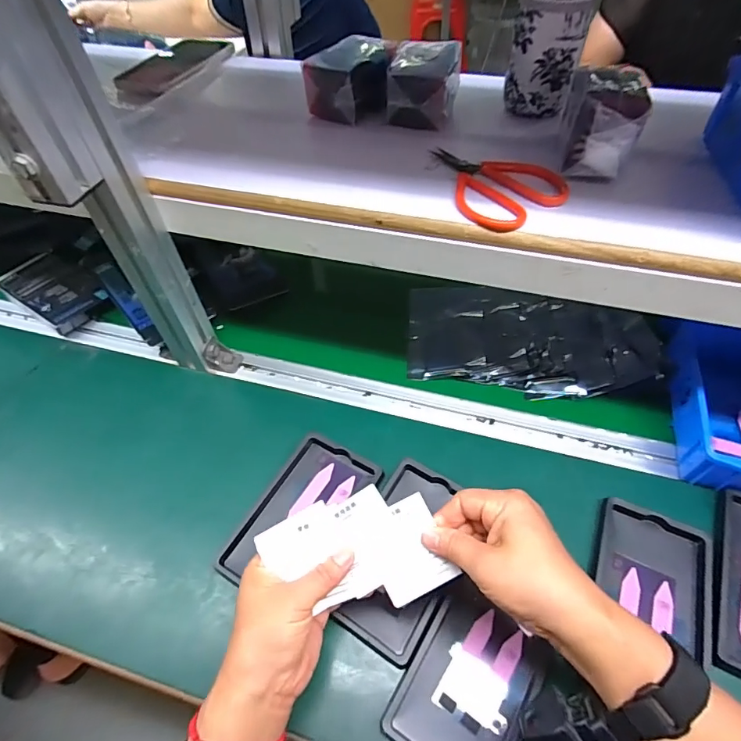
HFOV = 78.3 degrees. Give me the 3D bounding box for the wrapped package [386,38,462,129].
[{"bbox_3d":[0.056,-0.292,0.465,0.066,0.056,0.095,9,52,8],"label":"wrapped package"}]

